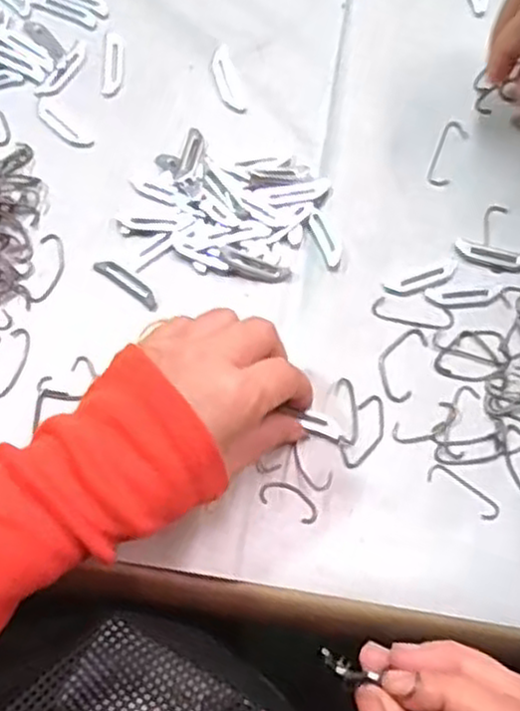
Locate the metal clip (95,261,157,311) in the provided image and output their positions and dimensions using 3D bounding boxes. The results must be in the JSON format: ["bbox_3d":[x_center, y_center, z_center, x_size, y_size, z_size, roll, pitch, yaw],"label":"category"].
[{"bbox_3d":[-0.071,-0.039,0.405,0.040,0.004,0.010,36,77,8],"label":"metal clip"}]

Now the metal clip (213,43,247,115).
[{"bbox_3d":[-0.019,-0.161,0.436,0.013,0.004,0.045,-14,76,-5],"label":"metal clip"}]

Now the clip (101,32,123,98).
[{"bbox_3d":[-0.086,-0.172,0.442,0.012,0.004,0.042,2,75,-1],"label":"clip"}]

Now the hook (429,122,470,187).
[{"bbox_3d":[0.107,-0.115,0.427,0.014,0.004,0.041,24,76,5],"label":"hook"}]

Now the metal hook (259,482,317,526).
[{"bbox_3d":[0.015,0.073,0.377,0.031,0.004,0.014,25,76,5],"label":"metal hook"}]

